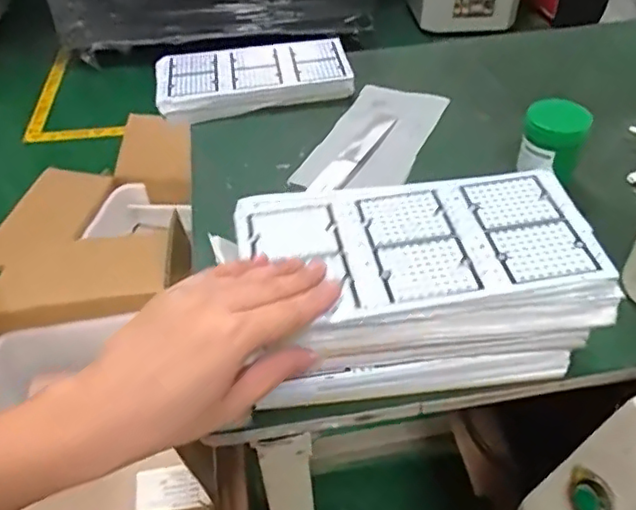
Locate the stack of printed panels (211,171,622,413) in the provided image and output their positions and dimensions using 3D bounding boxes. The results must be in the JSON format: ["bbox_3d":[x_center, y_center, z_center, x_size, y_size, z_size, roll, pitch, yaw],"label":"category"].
[{"bbox_3d":[0.068,0.030,0.460,0.250,0.118,0.123,-6,44,-6],"label":"stack of printed panels"}]

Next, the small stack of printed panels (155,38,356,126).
[{"bbox_3d":[-0.085,-0.235,0.795,0.251,0.039,0.126,-8,44,-8],"label":"small stack of printed panels"}]

